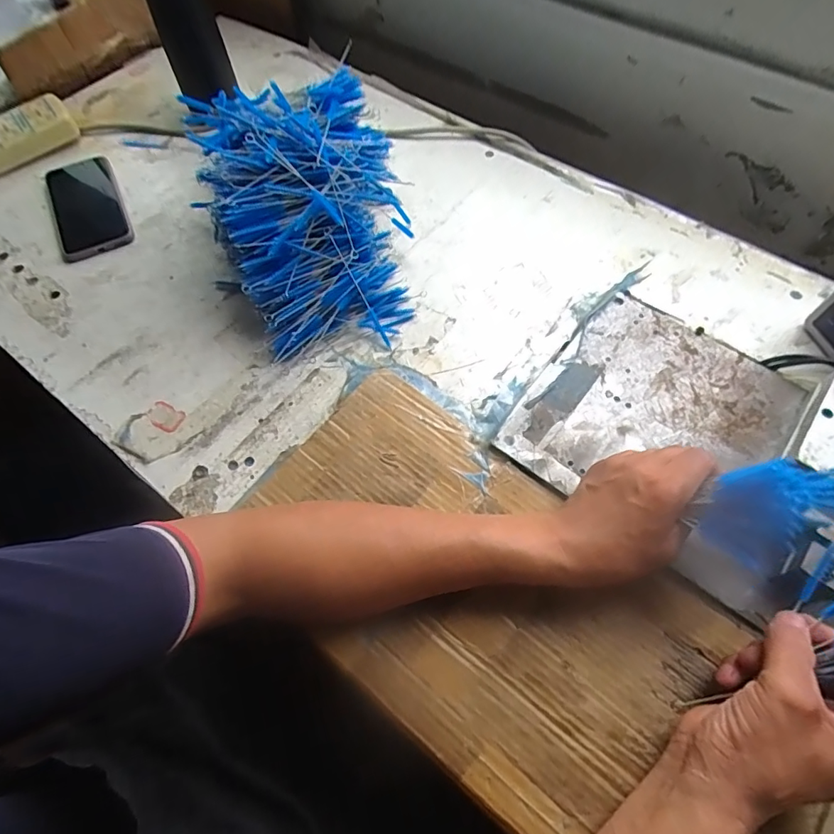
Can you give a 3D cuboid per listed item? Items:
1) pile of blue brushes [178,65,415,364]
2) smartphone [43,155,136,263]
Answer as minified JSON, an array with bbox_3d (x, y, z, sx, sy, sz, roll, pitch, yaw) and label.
[{"bbox_3d":[-0.107,-0.204,0.487,0.197,0.130,0.249,-13,62,-6],"label":"pile of blue brushes"},{"bbox_3d":[-0.394,-0.253,0.578,0.083,0.016,0.167,-28,64,-9],"label":"smartphone"}]

